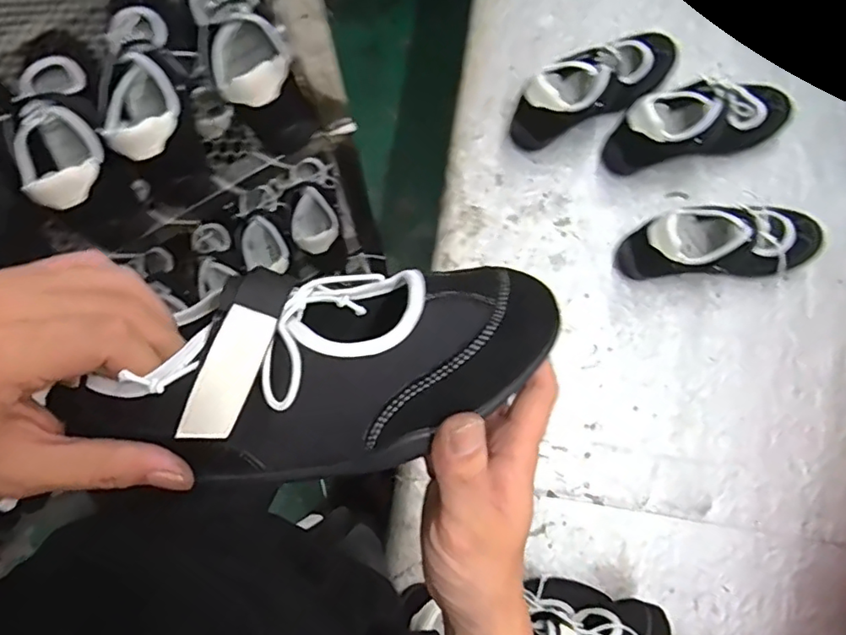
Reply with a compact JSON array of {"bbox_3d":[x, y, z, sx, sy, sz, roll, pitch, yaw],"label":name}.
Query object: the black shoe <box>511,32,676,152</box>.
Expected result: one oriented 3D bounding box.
[{"bbox_3d":[0.222,-0.301,0.716,0.241,0.093,0.082,-25,80,-5],"label":"black shoe"}]

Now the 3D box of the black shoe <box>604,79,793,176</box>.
[{"bbox_3d":[0.347,-0.242,0.702,0.238,0.100,0.082,-17,79,-4],"label":"black shoe"}]

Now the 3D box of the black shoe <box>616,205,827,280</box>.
[{"bbox_3d":[0.365,-0.091,0.674,0.242,0.093,0.079,-5,79,-1],"label":"black shoe"}]

